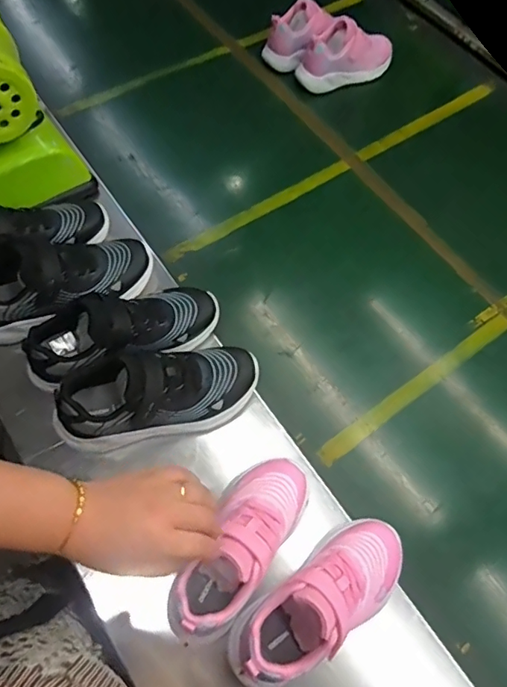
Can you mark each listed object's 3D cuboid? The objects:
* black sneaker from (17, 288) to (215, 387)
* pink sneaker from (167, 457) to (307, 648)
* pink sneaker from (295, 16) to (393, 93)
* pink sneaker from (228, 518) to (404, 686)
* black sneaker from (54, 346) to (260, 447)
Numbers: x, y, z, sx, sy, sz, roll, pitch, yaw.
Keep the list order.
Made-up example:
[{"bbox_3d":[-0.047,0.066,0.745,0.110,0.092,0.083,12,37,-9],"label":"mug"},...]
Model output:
[{"bbox_3d":[-0.148,-0.015,0.586,0.227,0.094,0.082,-16,65,-24],"label":"black sneaker"},{"bbox_3d":[-0.010,0.192,0.483,0.071,0.081,0.183,31,54,12],"label":"pink sneaker"},{"bbox_3d":[0.170,-0.518,0.886,0.179,0.082,0.092,-28,69,-15],"label":"pink sneaker"},{"bbox_3d":[0.066,0.245,0.471,0.194,0.090,0.077,-33,70,-17],"label":"pink sneaker"},{"bbox_3d":[-0.104,0.049,0.543,0.226,0.095,0.091,-7,65,-6],"label":"black sneaker"}]

